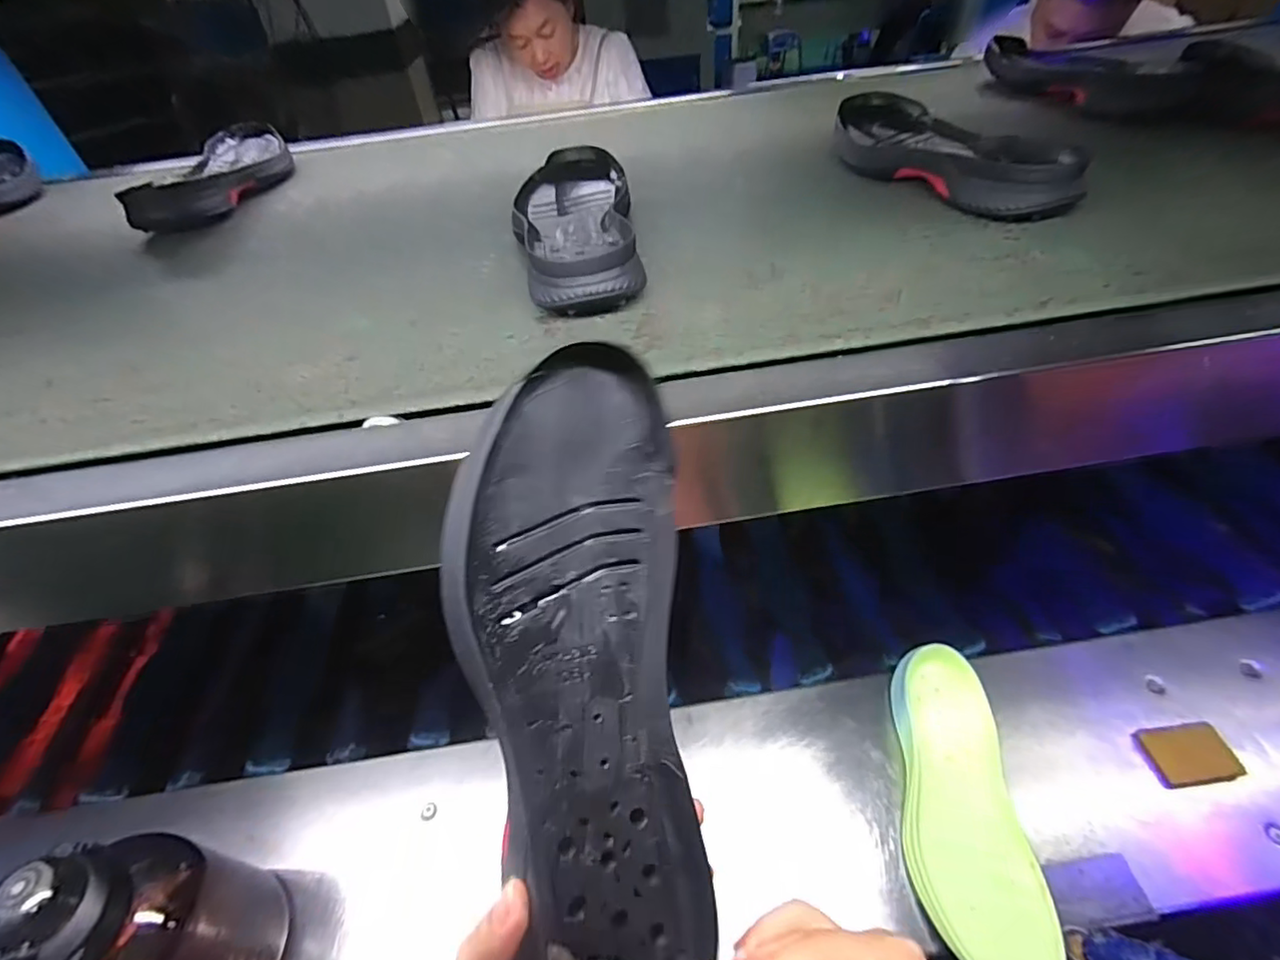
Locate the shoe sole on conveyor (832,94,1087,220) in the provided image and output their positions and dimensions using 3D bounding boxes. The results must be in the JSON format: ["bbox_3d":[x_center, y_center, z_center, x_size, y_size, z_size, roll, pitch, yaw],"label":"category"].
[{"bbox_3d":[0.289,-0.331,0.575,0.114,0.047,0.314,-13,45,-6],"label":"shoe sole on conveyor"}]

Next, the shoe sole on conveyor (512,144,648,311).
[{"bbox_3d":[-0.063,-0.235,0.518,0.112,0.043,0.311,-6,46,0],"label":"shoe sole on conveyor"}]

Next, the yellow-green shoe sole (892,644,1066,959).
[{"bbox_3d":[0.298,0.297,0.525,0.105,0.056,0.274,1,44,13],"label":"yellow-green shoe sole"}]

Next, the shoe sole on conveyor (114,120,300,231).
[{"bbox_3d":[-0.530,-0.403,0.736,0.113,0.043,0.317,-8,46,-2],"label":"shoe sole on conveyor"}]

